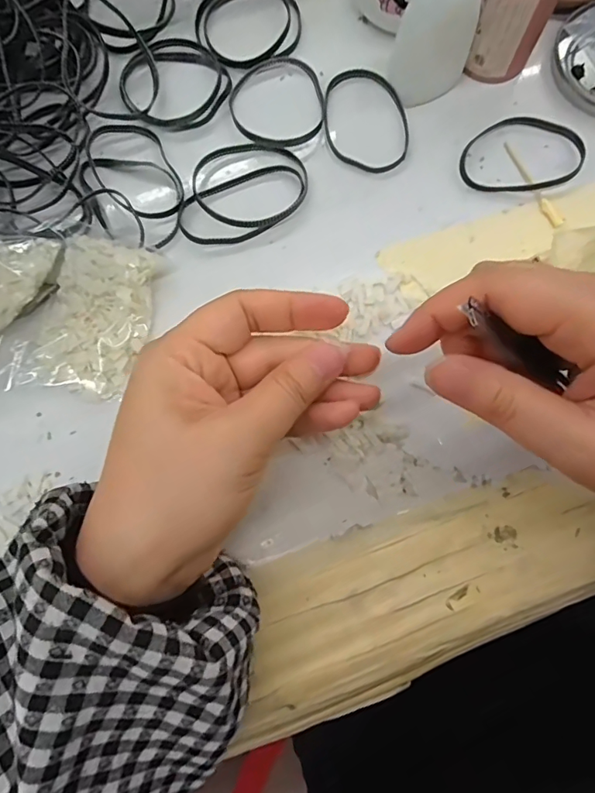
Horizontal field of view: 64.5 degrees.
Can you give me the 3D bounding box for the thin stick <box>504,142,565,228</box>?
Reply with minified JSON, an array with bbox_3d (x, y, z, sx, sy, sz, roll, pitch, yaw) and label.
[{"bbox_3d":[0.133,-0.121,0.267,0.007,0.004,0.058,-27,81,-4],"label":"thin stick"}]

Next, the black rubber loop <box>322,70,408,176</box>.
[{"bbox_3d":[0.040,-0.163,0.276,0.049,0.004,0.068,-12,80,-2],"label":"black rubber loop"}]

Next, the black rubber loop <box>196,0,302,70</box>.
[{"bbox_3d":[-0.030,-0.231,0.289,0.064,0.005,0.061,0,80,0],"label":"black rubber loop"}]

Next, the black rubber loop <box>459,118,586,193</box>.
[{"bbox_3d":[0.128,-0.141,0.271,0.070,0.005,0.048,3,80,1],"label":"black rubber loop"}]

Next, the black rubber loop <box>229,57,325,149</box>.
[{"bbox_3d":[-0.012,-0.174,0.278,0.056,0.005,0.061,0,80,0],"label":"black rubber loop"}]

